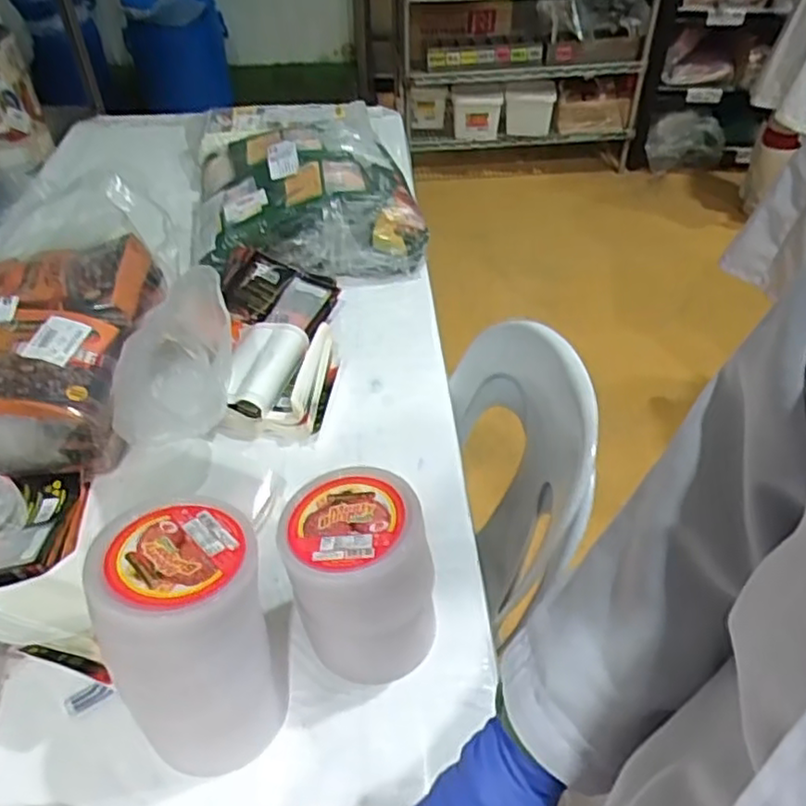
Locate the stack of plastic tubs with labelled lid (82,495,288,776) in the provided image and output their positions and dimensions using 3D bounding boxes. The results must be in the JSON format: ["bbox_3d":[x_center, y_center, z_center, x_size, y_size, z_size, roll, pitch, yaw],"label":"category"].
[{"bbox_3d":[-0.160,0.186,0.552,0.119,0.199,0.146,-19,47,-19],"label":"stack of plastic tubs with labelled lid"}]

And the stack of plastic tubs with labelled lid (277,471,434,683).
[{"bbox_3d":[-0.042,0.154,0.612,0.106,0.167,0.125,-12,45,-12],"label":"stack of plastic tubs with labelled lid"}]

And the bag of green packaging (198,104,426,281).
[{"bbox_3d":[-0.185,-0.395,1.226,0.351,0.135,0.515,-8,44,-8],"label":"bag of green packaging"}]

